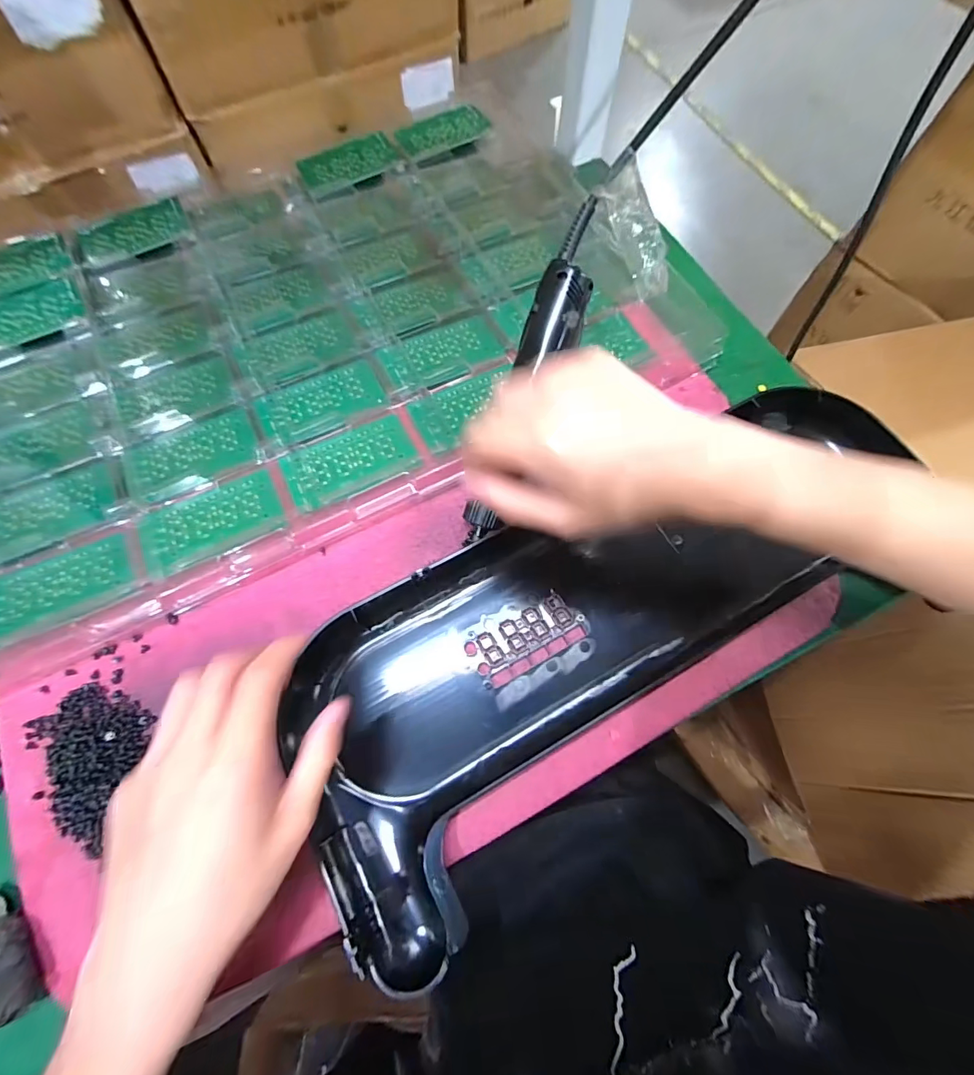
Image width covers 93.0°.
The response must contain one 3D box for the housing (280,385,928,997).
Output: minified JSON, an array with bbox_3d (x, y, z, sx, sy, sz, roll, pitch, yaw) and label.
[{"bbox_3d":[0.088,0.060,0.332,0.467,0.047,0.202,-30,73,-11],"label":"housing"}]

